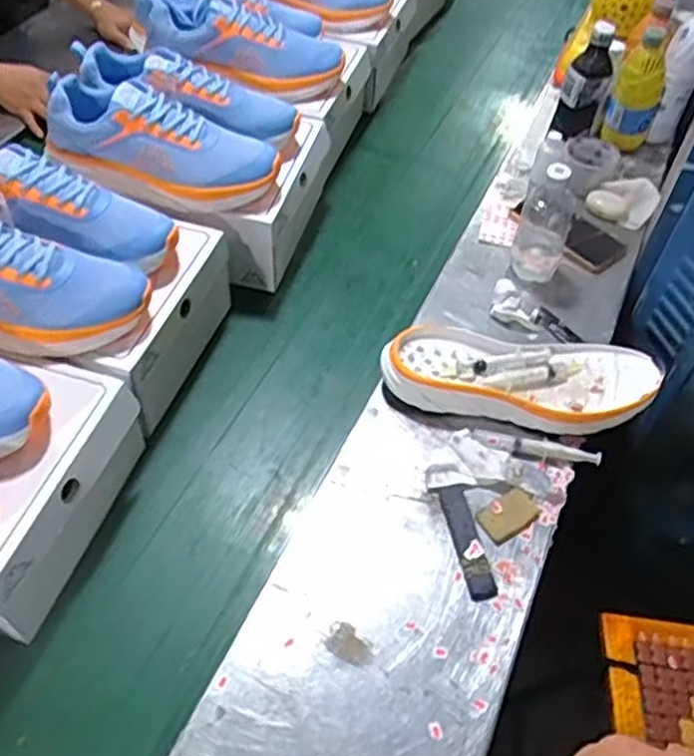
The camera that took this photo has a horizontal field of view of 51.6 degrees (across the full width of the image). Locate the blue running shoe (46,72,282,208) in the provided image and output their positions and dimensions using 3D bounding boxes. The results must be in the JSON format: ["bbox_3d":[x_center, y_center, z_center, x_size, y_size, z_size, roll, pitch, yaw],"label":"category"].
[{"bbox_3d":[-0.230,-0.297,0.893,0.266,0.092,0.117,19,53,12],"label":"blue running shoe"}]

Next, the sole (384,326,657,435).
[{"bbox_3d":[0.197,0.004,0.841,0.310,0.055,0.120,6,52,2],"label":"sole"}]

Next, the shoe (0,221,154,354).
[{"bbox_3d":[-0.350,-0.095,0.721,0.281,0.092,0.104,12,51,-10],"label":"shoe"}]

